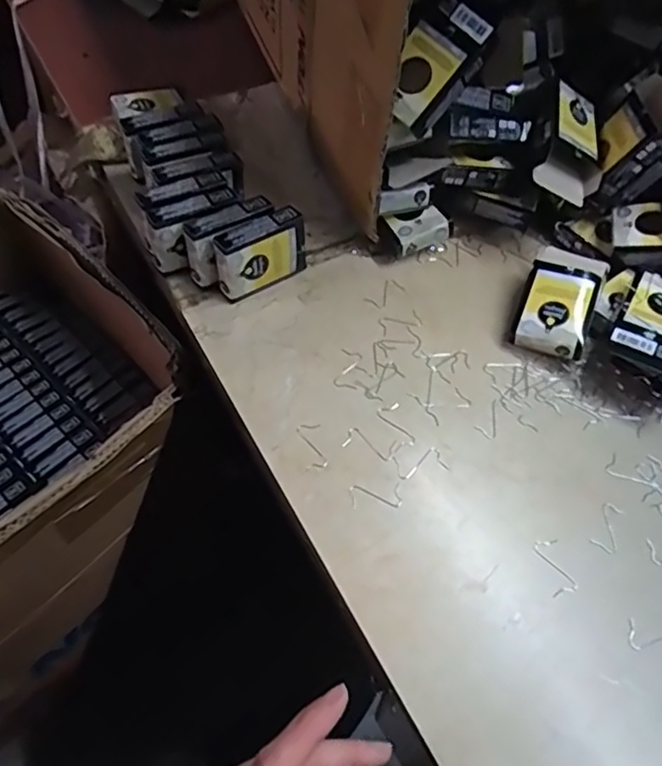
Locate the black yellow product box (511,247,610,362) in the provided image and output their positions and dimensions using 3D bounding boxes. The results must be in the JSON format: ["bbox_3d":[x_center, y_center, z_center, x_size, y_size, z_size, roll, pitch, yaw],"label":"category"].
[{"bbox_3d":[0.185,-0.064,0.490,0.059,0.039,0.094,24,57,13],"label":"black yellow product box"}]

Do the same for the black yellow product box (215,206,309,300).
[{"bbox_3d":[-0.055,-0.102,0.486,0.075,0.059,0.024,-31,62,-23],"label":"black yellow product box"}]

